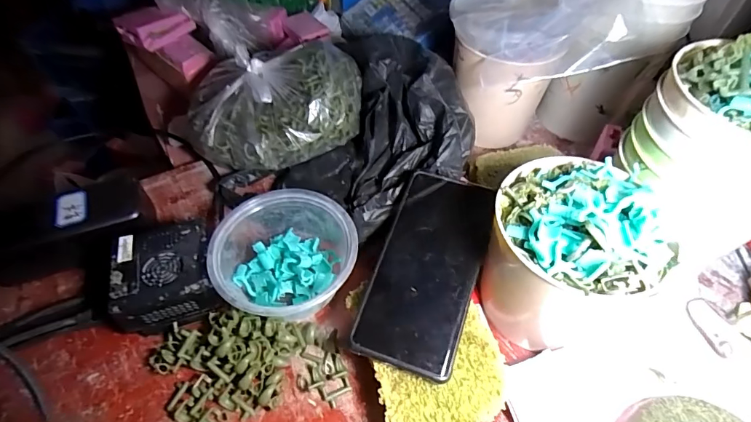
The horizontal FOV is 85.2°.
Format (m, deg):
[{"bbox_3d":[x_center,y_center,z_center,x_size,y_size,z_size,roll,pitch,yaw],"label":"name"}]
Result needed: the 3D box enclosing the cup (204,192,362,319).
[{"bbox_3d":[-0.074,0.042,0.353,0.112,0.064,0.122,0,51,0],"label":"cup"}]

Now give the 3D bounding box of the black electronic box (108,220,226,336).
[{"bbox_3d":[-0.174,0.057,0.346,0.075,0.051,0.073,-14,52,-11],"label":"black electronic box"}]

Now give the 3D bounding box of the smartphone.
[{"bbox_3d":[0.041,0.041,0.316,0.072,0.006,0.158,16,65,13],"label":"smartphone"}]

